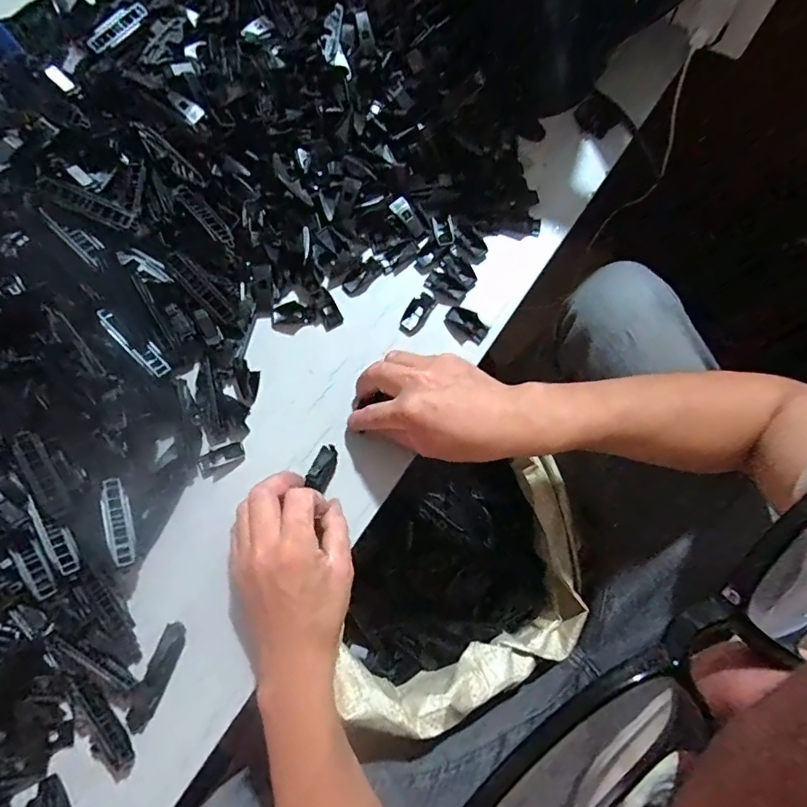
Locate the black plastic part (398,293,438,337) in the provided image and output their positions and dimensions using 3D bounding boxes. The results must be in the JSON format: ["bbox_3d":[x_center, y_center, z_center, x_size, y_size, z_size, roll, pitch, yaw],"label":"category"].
[{"bbox_3d":[0.014,-0.088,0.469,0.023,0.006,0.046,30,79,9],"label":"black plastic part"}]

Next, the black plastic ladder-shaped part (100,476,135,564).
[{"bbox_3d":[-0.241,0.099,0.406,0.018,0.013,0.073,-18,76,-3],"label":"black plastic ladder-shaped part"}]

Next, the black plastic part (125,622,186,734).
[{"bbox_3d":[-0.200,0.221,0.391,0.021,0.008,0.082,20,77,6],"label":"black plastic part"}]

